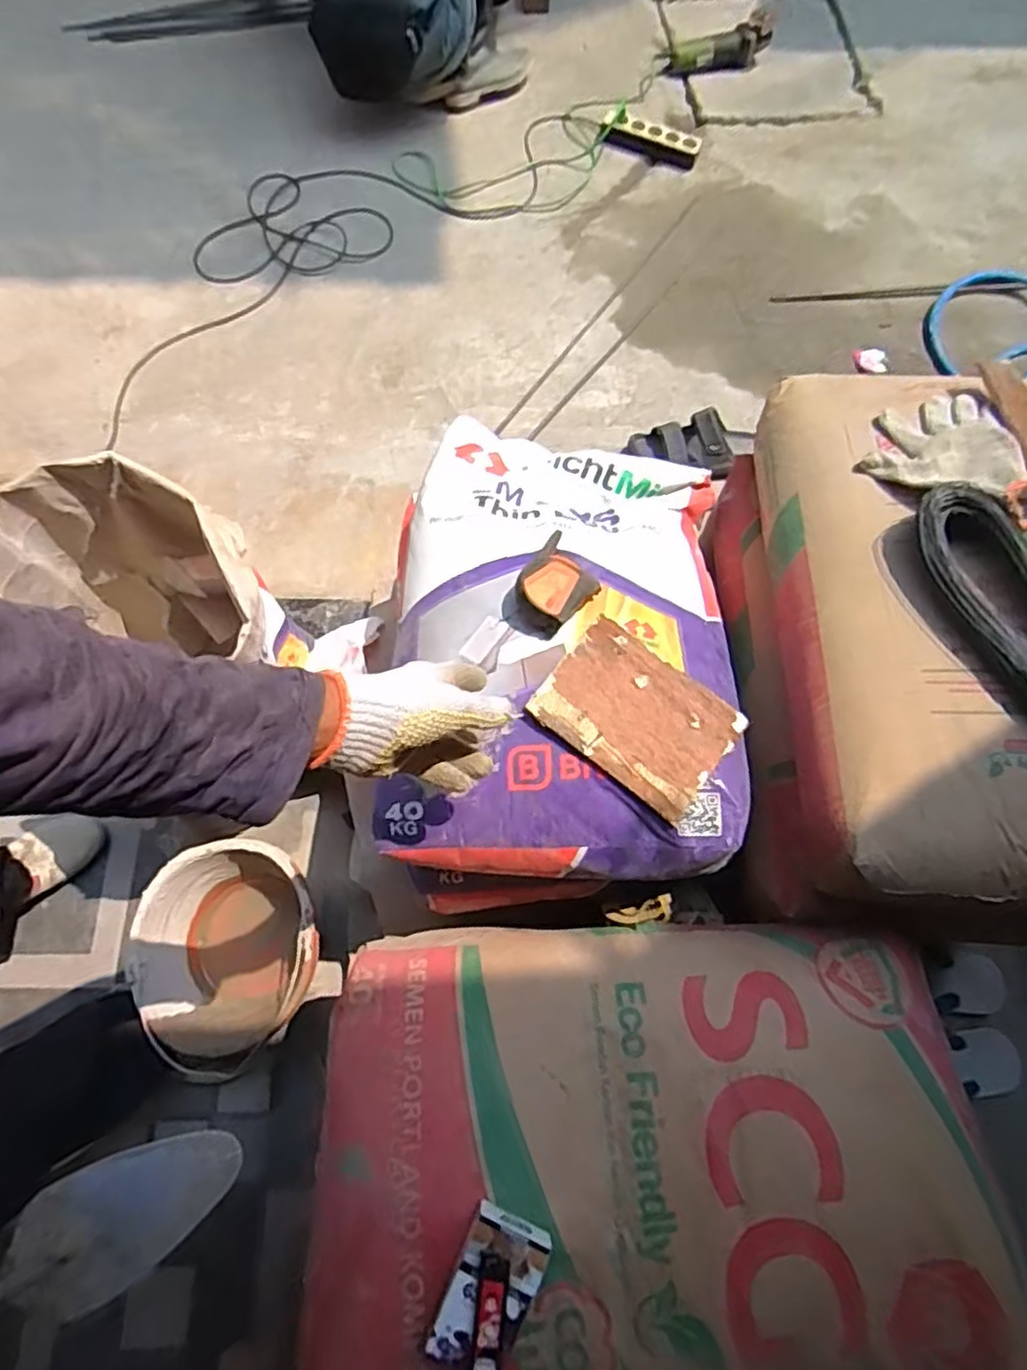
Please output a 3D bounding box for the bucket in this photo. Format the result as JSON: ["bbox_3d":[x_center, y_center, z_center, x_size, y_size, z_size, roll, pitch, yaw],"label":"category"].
[{"bbox_3d":[-0.375,0.351,0.922,0.253,0.153,0.239,0,72,-1],"label":"bucket"}]

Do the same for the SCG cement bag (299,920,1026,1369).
[{"bbox_3d":[0.110,0.391,0.555,0.542,0.115,0.362,-1,72,-2],"label":"SCG cement bag"}]

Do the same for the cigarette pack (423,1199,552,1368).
[{"bbox_3d":[-0.018,0.437,0.487,0.060,0.022,0.097,23,73,6],"label":"cigarette pack"}]

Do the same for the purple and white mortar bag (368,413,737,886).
[{"bbox_3d":[0.047,-0.068,0.700,0.341,0.112,0.502,4,72,0],"label":"purple and white mortar bag"}]

